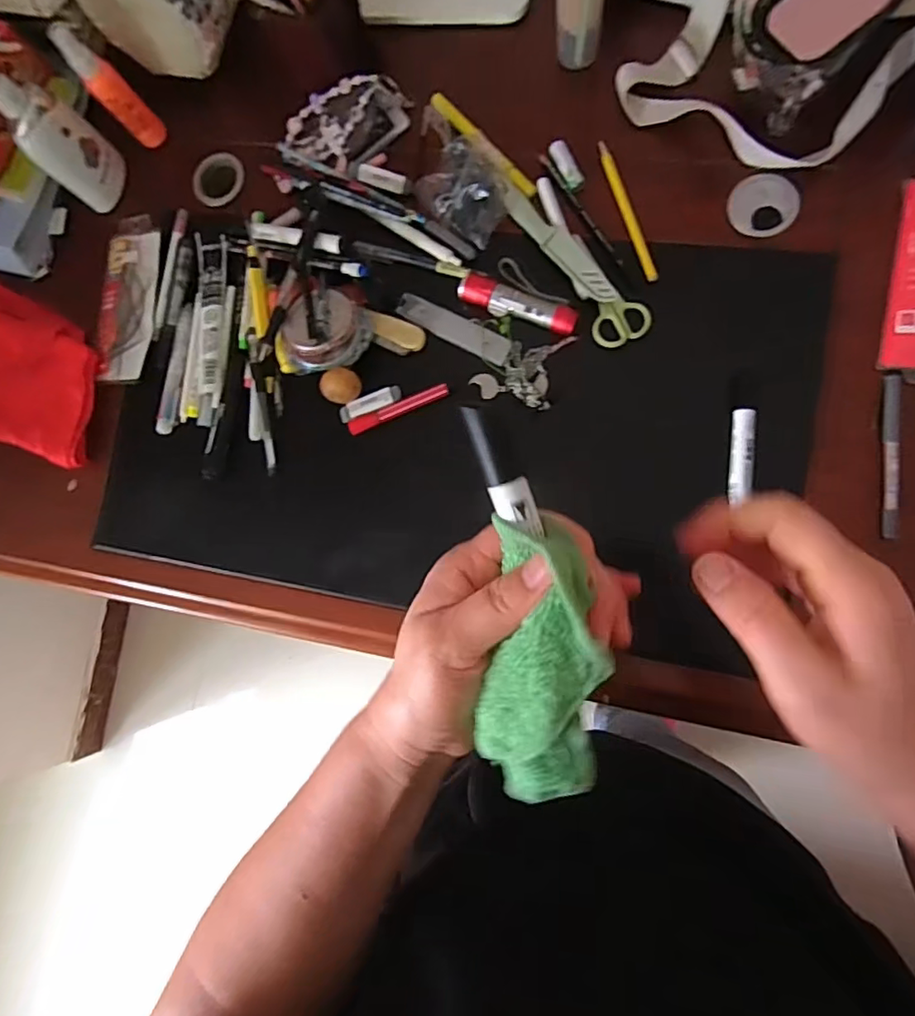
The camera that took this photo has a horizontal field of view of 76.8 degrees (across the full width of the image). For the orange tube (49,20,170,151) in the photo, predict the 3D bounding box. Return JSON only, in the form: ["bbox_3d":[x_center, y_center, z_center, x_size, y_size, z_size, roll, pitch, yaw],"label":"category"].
[{"bbox_3d":[-0.343,-0.414,0.582,0.033,0.129,0.031,-45,79,4],"label":"orange tube"}]

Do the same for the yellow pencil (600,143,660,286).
[{"bbox_3d":[0.159,-0.277,0.538,0.012,0.010,0.143,-17,82,8],"label":"yellow pencil"}]

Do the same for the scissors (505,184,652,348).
[{"bbox_3d":[0.102,-0.224,0.535,0.049,0.017,0.186,-41,79,4],"label":"scissors"}]

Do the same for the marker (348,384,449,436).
[{"bbox_3d":[-0.057,-0.096,0.559,0.102,0.009,0.015,-22,81,8],"label":"marker"}]

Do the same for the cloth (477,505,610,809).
[{"bbox_3d":[0.035,0.066,0.237,0.047,0.033,0.116,2,104,9],"label":"cloth"}]

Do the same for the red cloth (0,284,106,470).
[{"bbox_3d":[-0.481,-0.154,0.621,0.213,0.016,0.159,19,88,11],"label":"red cloth"}]

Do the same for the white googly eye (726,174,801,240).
[{"bbox_3d":[0.274,-0.272,0.517,0.058,0.009,0.050,27,90,11],"label":"white googly eye"}]

